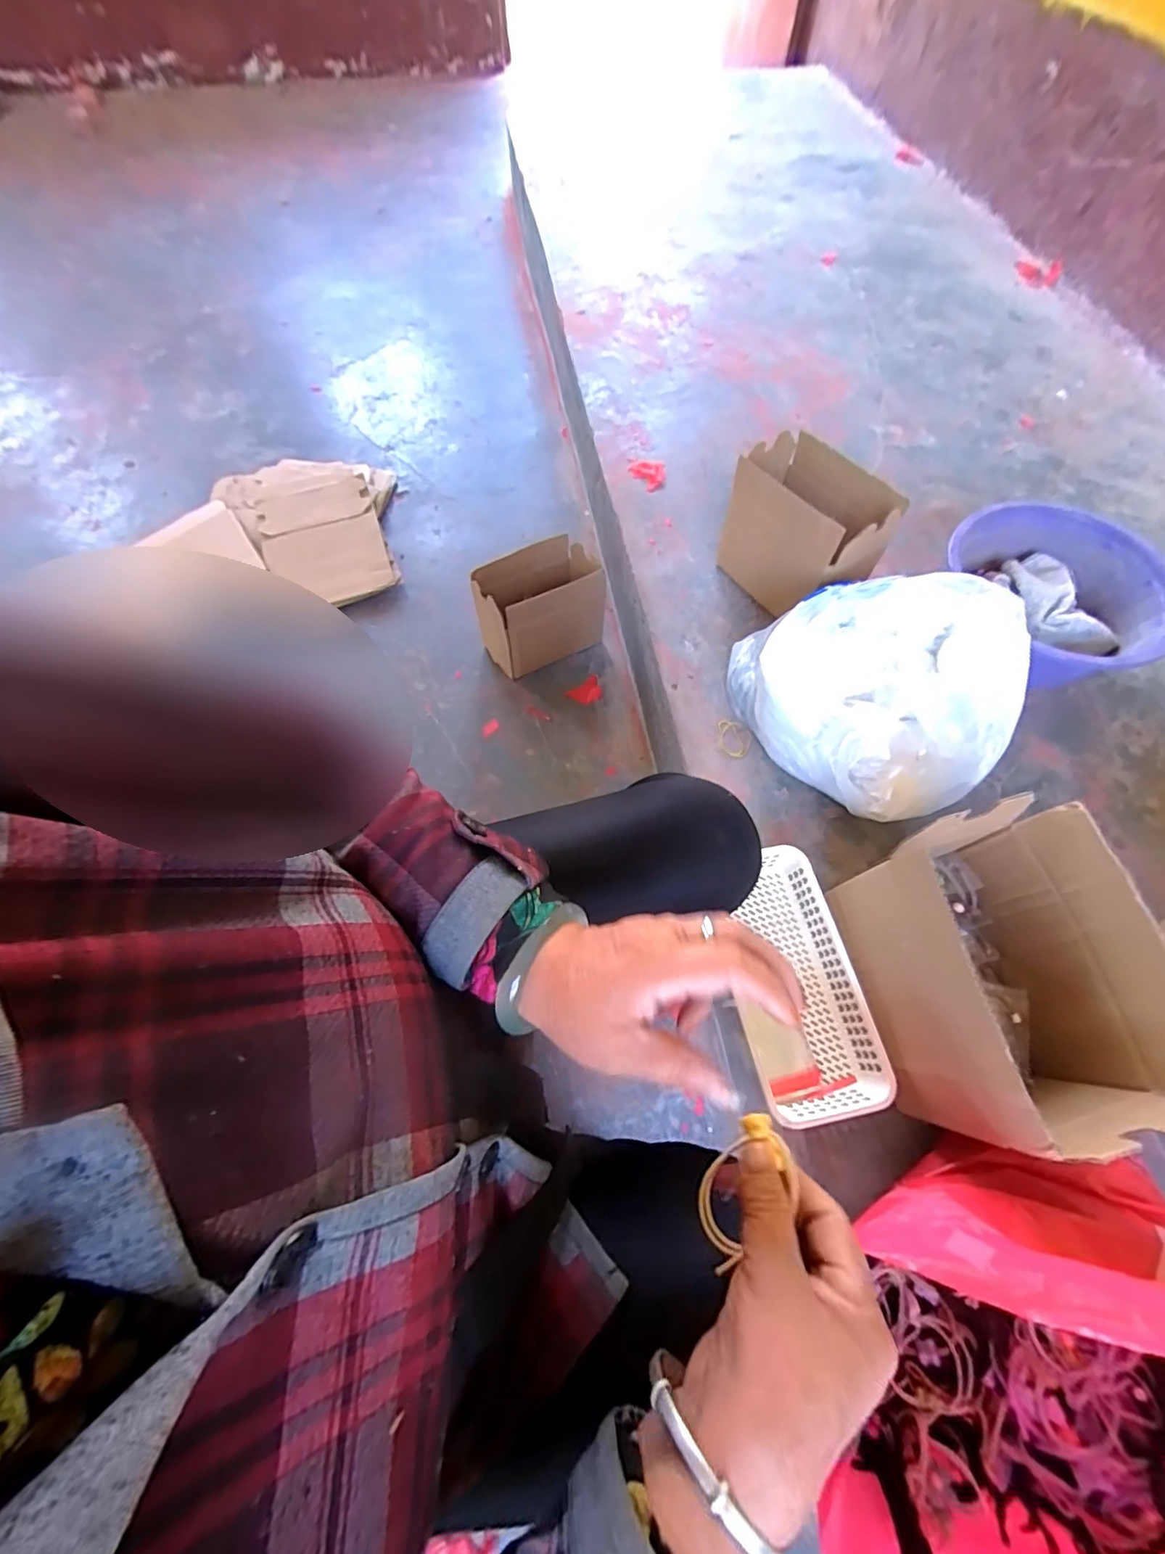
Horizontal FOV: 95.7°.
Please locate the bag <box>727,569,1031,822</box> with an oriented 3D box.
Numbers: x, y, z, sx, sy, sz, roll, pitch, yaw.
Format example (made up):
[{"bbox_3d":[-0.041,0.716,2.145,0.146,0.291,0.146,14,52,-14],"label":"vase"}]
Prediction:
[{"bbox_3d":[0.349,-0.110,0.652,0.245,0.183,0.310,-24,68,-11],"label":"bag"}]

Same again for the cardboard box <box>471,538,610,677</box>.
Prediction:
[{"bbox_3d":[-0.075,-0.285,0.938,0.202,0.199,0.114,-27,68,-12],"label":"cardboard box"}]

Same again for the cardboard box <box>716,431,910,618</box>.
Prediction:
[{"bbox_3d":[0.306,-0.338,0.750,0.122,0.190,0.208,-33,70,-14],"label":"cardboard box"}]

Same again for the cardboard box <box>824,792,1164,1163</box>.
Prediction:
[{"bbox_3d":[0.362,0.172,0.478,0.155,0.180,0.240,-8,66,-4],"label":"cardboard box"}]

